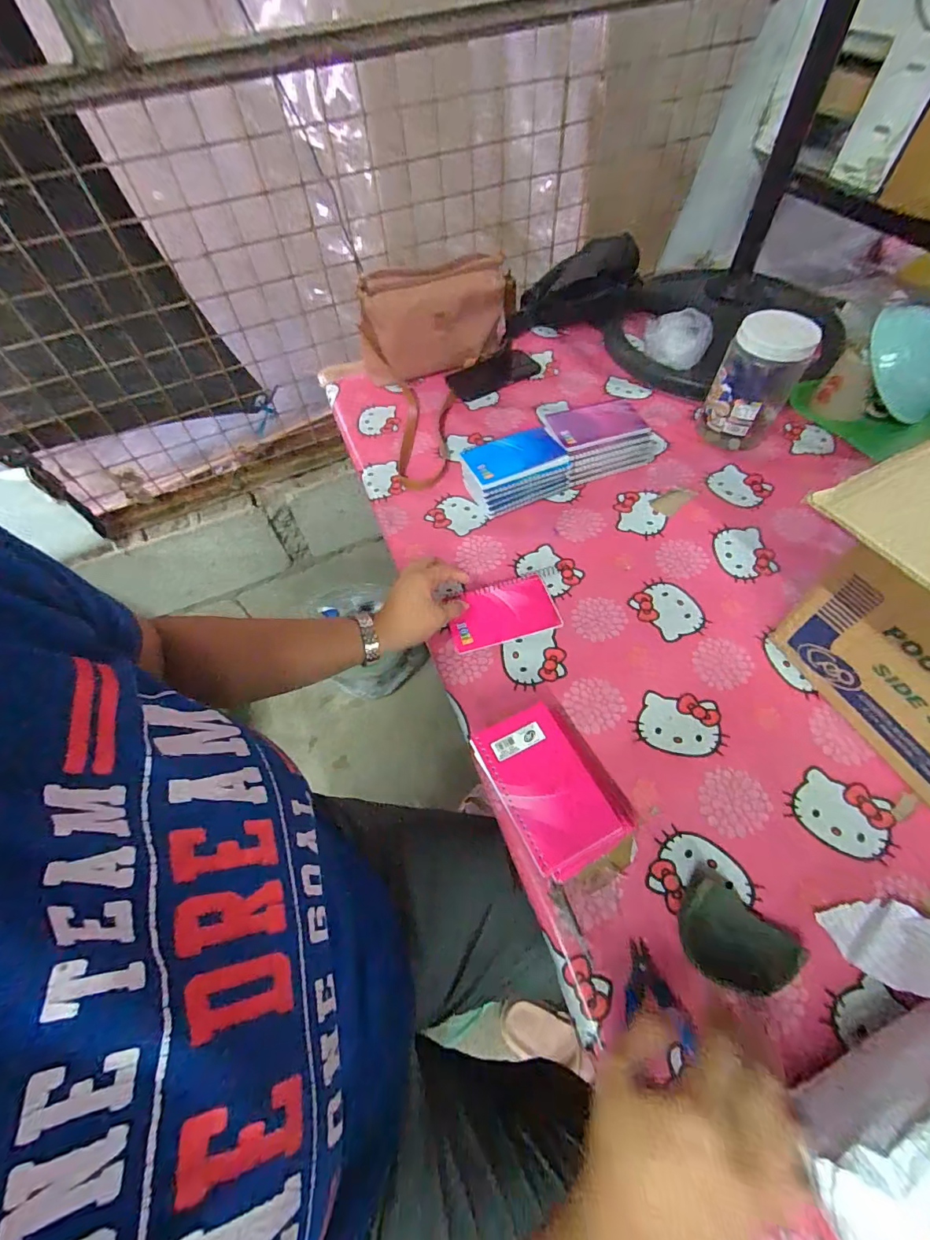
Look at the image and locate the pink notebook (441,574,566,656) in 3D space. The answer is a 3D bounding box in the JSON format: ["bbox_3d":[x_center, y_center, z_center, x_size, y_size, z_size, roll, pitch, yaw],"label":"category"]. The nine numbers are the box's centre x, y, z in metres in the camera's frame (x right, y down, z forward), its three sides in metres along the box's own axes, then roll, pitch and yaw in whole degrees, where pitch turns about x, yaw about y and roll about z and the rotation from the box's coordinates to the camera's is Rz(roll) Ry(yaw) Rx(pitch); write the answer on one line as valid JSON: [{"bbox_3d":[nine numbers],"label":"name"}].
[{"bbox_3d":[0.044,-0.010,0.577,0.131,0.009,0.081,-15,58,-6],"label":"pink notebook"}]

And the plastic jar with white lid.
[{"bbox_3d":[0.410,-0.334,0.670,0.095,0.158,0.080,39,68,24],"label":"plastic jar with white lid"}]

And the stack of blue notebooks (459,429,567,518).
[{"bbox_3d":[0.068,-0.212,0.668,0.139,0.061,0.090,-23,60,-11],"label":"stack of blue notebooks"}]

